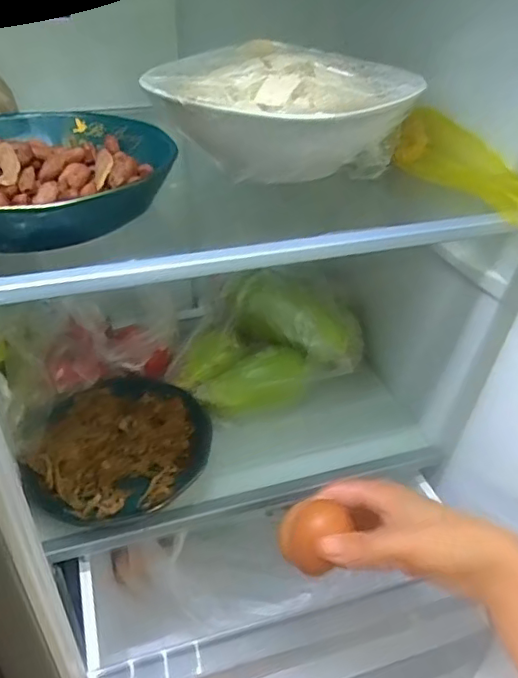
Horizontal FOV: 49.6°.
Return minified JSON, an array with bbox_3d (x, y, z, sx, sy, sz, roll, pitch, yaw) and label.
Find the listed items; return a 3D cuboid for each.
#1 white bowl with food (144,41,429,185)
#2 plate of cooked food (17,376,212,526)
[{"bbox_3d":[0.014,-0.162,0.405,0.169,0.065,0.166,-19,41,-24],"label":"white bowl with food"},{"bbox_3d":[-0.124,0.096,0.517,0.148,0.027,0.154,0,37,0],"label":"plate of cooked food"}]

